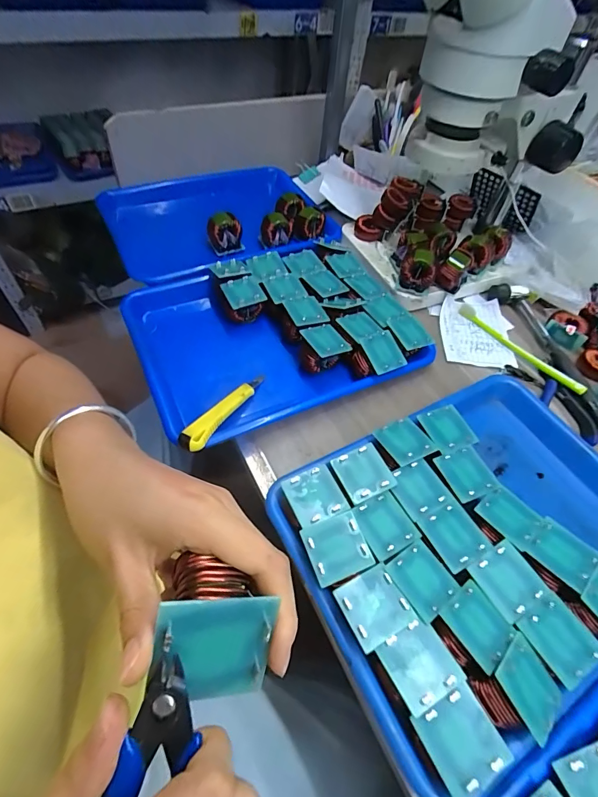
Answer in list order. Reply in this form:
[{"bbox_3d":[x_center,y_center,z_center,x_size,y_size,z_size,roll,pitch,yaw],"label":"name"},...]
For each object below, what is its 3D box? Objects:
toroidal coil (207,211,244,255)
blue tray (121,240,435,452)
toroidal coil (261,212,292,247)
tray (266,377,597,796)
[{"bbox_3d":[-0.111,-0.244,0.587,0.050,0.056,0.030,-1,54,-6],"label":"toroidal coil"},{"bbox_3d":[-0.029,-0.084,0.478,0.314,0.053,0.235,-18,57,-17],"label":"blue tray"},{"bbox_3d":[-0.035,-0.256,0.592,0.045,0.038,0.030,-1,54,-6],"label":"toroidal coil"},{"bbox_3d":[0.170,0.115,0.352,0.340,0.056,0.239,-24,59,-21],"label":"tray"}]

